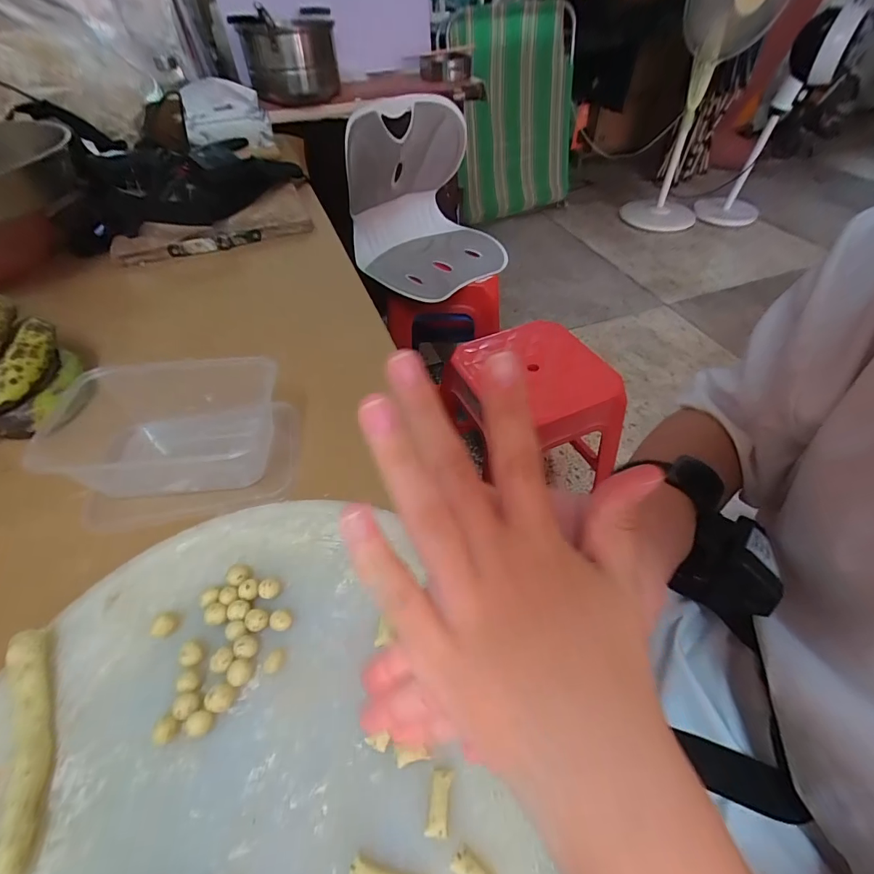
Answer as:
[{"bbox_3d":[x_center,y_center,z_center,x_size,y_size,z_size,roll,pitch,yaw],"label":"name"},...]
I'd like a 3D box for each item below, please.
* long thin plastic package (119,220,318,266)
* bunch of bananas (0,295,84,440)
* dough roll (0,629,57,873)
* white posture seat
[{"bbox_3d":[-0.340,-0.306,0.663,0.285,0.014,0.042,-13,49,-7],"label":"long thin plastic package"},{"bbox_3d":[-0.407,-0.058,0.395,0.096,0.090,0.119,31,58,28],"label":"bunch of bananas"},{"bbox_3d":[-0.225,0.166,0.236,0.022,0.014,0.125,-25,52,-16],"label":"dough roll"},{"bbox_3d":[-0.026,-0.566,1.005,0.337,0.326,0.316,-23,51,-17],"label":"white posture seat"}]

